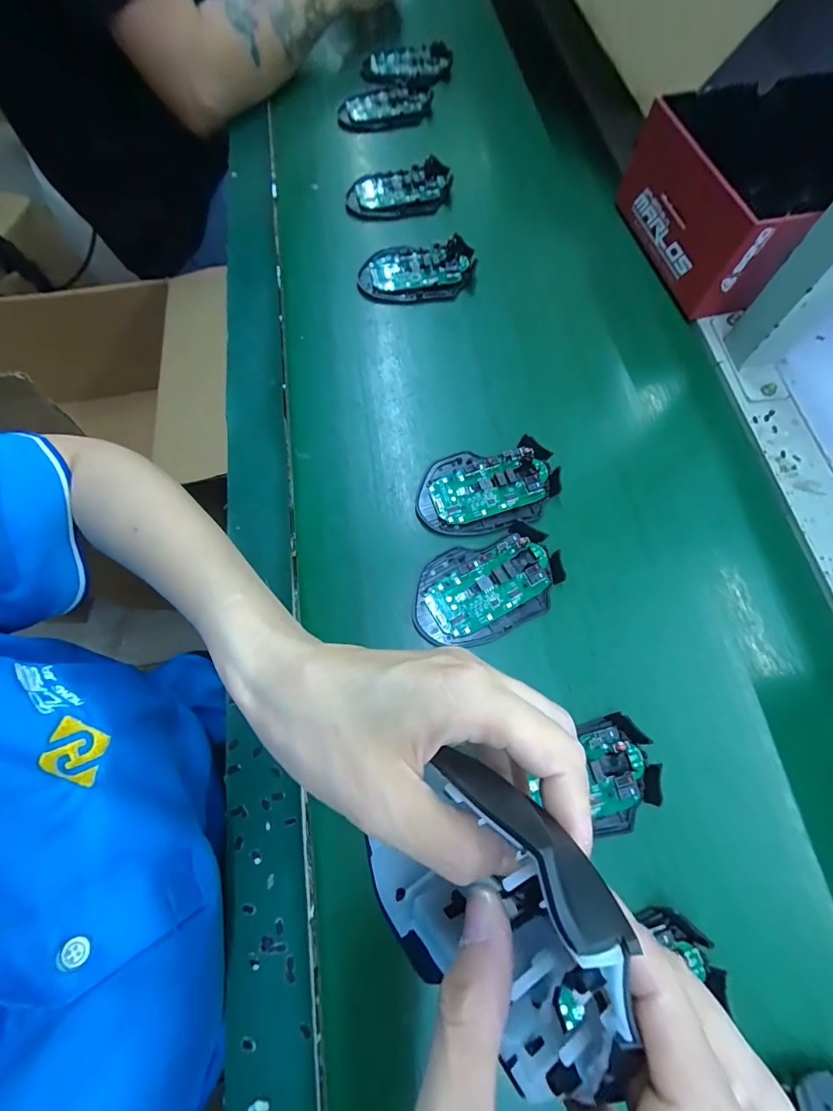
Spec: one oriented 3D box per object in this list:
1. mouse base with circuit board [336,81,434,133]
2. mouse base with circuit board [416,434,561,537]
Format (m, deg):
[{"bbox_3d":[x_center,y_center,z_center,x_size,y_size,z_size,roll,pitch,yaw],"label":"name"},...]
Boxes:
[{"bbox_3d":[-0.033,-0.535,0.516,0.121,0.014,0.066,-30,73,-10],"label":"mouse base with circuit board"},{"bbox_3d":[0.057,-0.055,0.349,0.113,0.015,0.070,-11,70,-4],"label":"mouse base with circuit board"}]

